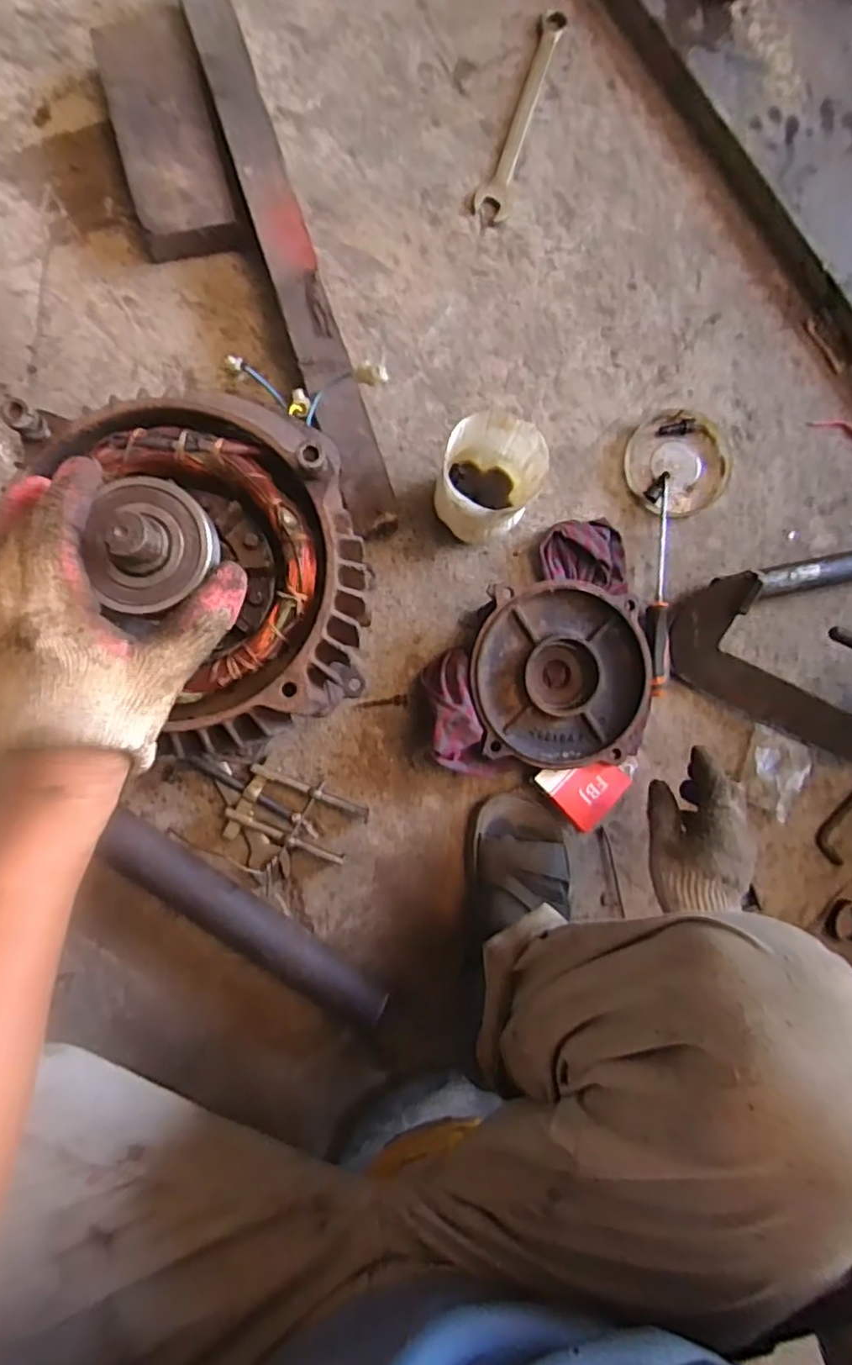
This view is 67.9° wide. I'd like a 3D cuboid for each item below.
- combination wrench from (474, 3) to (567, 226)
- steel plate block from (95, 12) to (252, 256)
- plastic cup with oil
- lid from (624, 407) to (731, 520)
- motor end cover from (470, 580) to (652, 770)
[{"bbox_3d":[0.106,-0.635,0.707,0.039,0.013,0.245,17,86,-5],"label":"combination wrench"},{"bbox_3d":[-0.266,-0.560,0.657,0.099,0.052,0.235,-16,90,-6],"label":"steel plate block"},{"bbox_3d":[0.058,-0.198,0.637,0.090,0.122,0.095,0,88,-6],"label":"plastic cup with oil"},{"bbox_3d":[0.283,-0.245,0.709,0.113,0.013,0.119,0,88,-6],"label":"lid"},{"bbox_3d":[0.136,-0.007,0.660,0.179,0.061,0.180,-2,88,-6],"label":"motor end cover"}]

